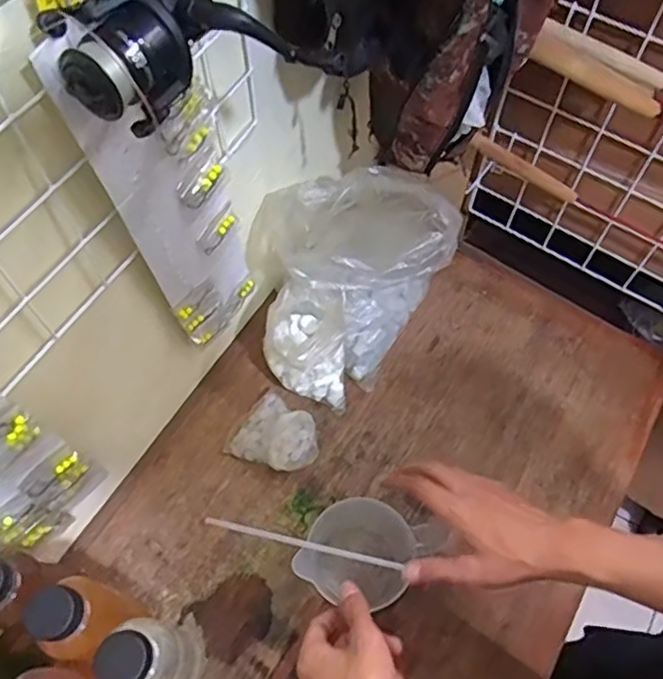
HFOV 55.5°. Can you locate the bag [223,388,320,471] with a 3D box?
[{"bbox_3d":[-0.062,0.114,0.745,0.096,0.032,0.084,25,65,13],"label":"bag"}]

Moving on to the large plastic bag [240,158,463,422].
[{"bbox_3d":[0.007,-0.083,0.733,0.242,0.207,0.206,-41,70,-19],"label":"large plastic bag"}]

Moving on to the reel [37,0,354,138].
[{"bbox_3d":[-0.078,-0.183,0.346,0.156,0.095,0.086,-19,64,-10],"label":"reel"}]

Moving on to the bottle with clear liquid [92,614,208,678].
[{"bbox_3d":[-0.151,0.281,0.556,0.058,0.183,0.067,-10,63,-5],"label":"bottle with clear liquid"}]

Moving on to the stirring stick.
[{"bbox_3d":[-0.027,0.196,0.604,0.192,0.013,0.007,12,64,7],"label":"stirring stick"}]

